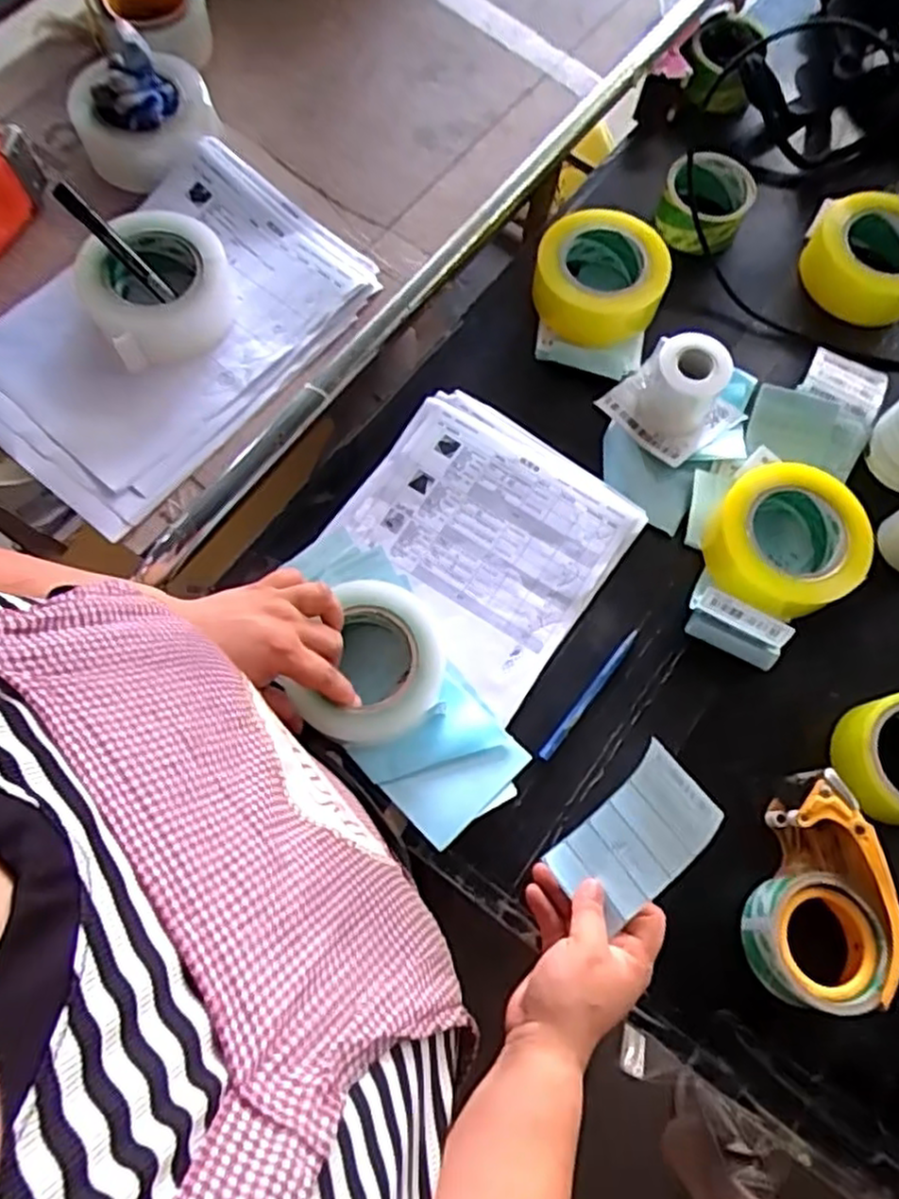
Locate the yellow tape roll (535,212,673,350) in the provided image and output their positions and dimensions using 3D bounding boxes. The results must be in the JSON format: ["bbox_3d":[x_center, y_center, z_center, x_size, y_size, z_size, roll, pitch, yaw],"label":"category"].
[{"bbox_3d":[0.147,-0.312,0.711,0.123,0.056,0.121,1,72,-2],"label":"yellow tape roll"}]

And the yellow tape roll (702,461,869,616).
[{"bbox_3d":[0.281,-0.048,0.618,0.112,0.070,0.122,1,72,-2],"label":"yellow tape roll"}]

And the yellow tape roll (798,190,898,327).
[{"bbox_3d":[0.428,-0.348,0.737,0.128,0.042,0.126,1,72,-2],"label":"yellow tape roll"}]

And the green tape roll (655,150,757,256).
[{"bbox_3d":[0.267,-0.416,0.765,0.088,0.050,0.090,23,72,5],"label":"green tape roll"}]

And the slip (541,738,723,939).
[{"bbox_3d":[0.131,0.167,0.511,0.117,0.016,0.069,-53,51,12],"label":"slip"}]

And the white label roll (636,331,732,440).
[{"bbox_3d":[0.215,-0.193,0.665,0.062,0.071,0.062,1,72,-2],"label":"white label roll"}]

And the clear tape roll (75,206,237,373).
[{"bbox_3d":[-0.255,-0.276,0.641,0.121,0.045,0.129,1,72,-2],"label":"clear tape roll"}]

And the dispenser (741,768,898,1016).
[{"bbox_3d":[0.274,0.215,0.535,0.092,0.064,0.156,23,72,7],"label":"dispenser"}]

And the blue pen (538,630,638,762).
[{"bbox_3d":[0.114,0.076,0.596,0.012,0.012,0.134,39,75,10],"label":"blue pen"}]

